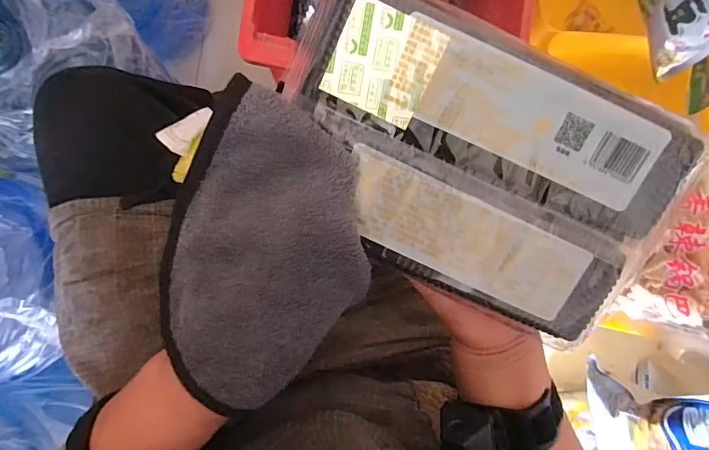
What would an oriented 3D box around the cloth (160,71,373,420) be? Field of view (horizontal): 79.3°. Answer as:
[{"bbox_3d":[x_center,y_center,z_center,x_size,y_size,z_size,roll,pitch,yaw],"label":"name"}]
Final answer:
[{"bbox_3d":[-0.052,0.026,0.226,0.105,0.050,0.167,32,102,-3],"label":"cloth"}]

